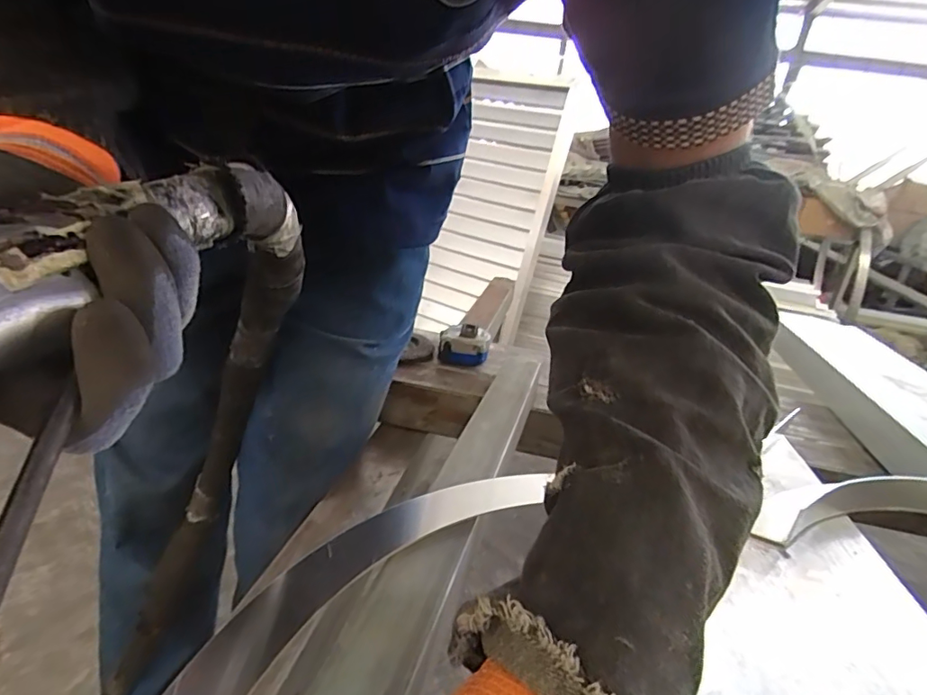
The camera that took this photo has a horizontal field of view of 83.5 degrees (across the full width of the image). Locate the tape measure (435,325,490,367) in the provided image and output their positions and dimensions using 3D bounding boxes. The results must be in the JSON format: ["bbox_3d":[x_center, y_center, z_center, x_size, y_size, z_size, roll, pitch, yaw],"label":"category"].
[{"bbox_3d":[0.001,-0.004,0.670,0.064,0.041,0.050,9,21,-1],"label":"tape measure"}]

